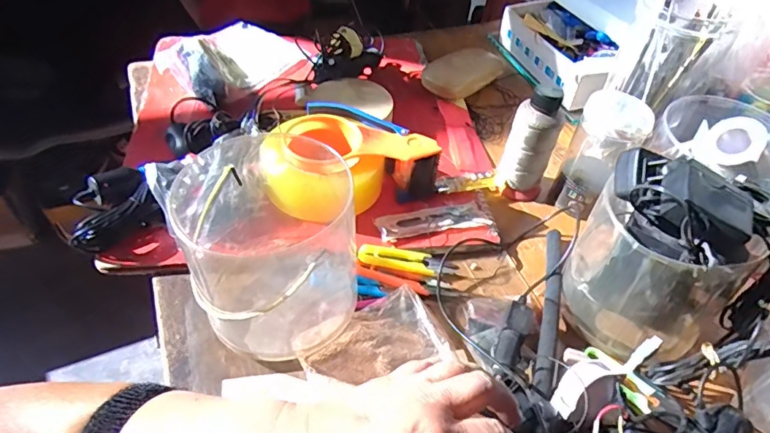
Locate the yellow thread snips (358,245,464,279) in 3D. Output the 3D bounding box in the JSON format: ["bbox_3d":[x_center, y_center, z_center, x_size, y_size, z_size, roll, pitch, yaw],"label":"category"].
[{"bbox_3d":[0.025,0.042,0.480,0.100,0.011,0.022,12,44,-7],"label":"yellow thread snips"}]

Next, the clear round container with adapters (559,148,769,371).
[{"bbox_3d":[0.222,0.036,0.409,0.125,0.176,0.106,28,50,19],"label":"clear round container with adapters"}]

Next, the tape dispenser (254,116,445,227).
[{"bbox_3d":[-0.045,-0.059,0.521,0.165,0.059,0.116,-17,51,-22],"label":"tape dispenser"}]

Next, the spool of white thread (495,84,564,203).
[{"bbox_3d":[0.155,-0.078,0.532,0.045,0.115,0.043,3,46,-4],"label":"spool of white thread"}]

